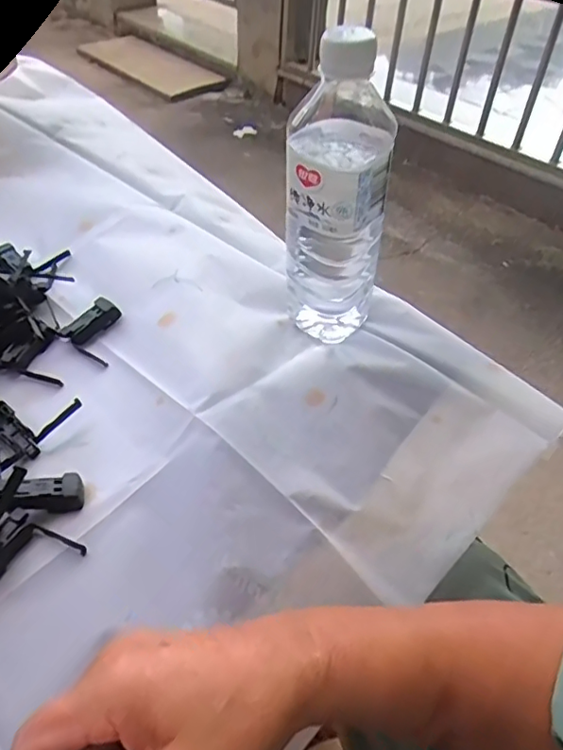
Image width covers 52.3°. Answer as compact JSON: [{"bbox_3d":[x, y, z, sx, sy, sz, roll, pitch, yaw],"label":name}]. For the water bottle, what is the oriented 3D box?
[{"bbox_3d":[0.039,-0.121,0.399,0.069,0.204,0.066,5,47,6],"label":"water bottle"}]

